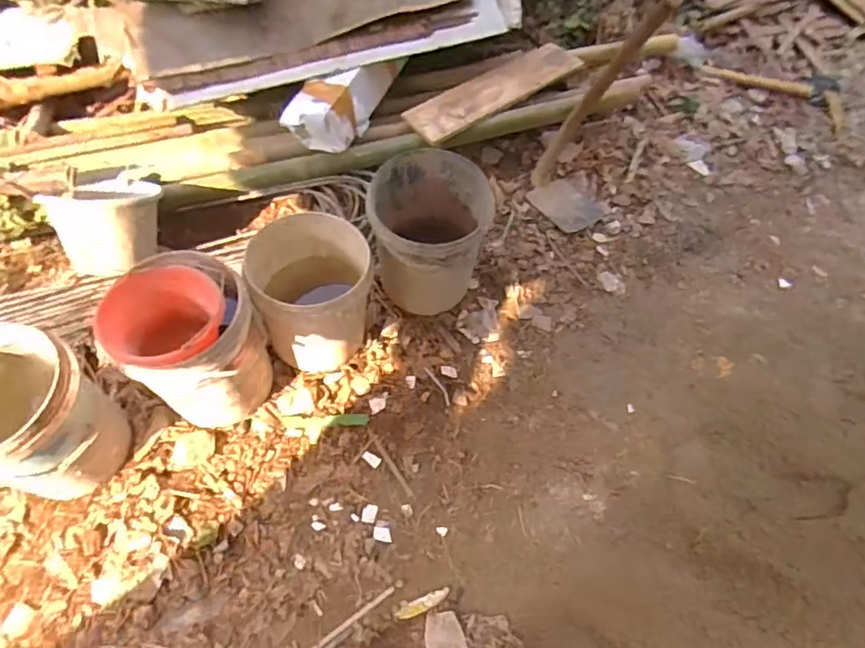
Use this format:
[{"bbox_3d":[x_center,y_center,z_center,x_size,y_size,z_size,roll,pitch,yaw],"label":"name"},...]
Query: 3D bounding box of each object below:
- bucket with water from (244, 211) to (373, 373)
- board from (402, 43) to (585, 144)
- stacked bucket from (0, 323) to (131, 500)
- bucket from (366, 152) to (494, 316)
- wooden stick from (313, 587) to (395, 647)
[{"bbox_3d":[-0.302,-0.068,1.432,0.279,0.342,0.328,-8,60,-5],"label":"bucket with water"},{"bbox_3d":[0.198,-0.759,1.799,0.618,0.030,0.185,-36,65,-20],"label":"board"},{"bbox_3d":[-0.902,0.211,1.261,0.305,0.329,0.311,0,59,0],"label":"stacked bucket"},{"bbox_3d":[-0.004,-0.213,1.502,0.291,0.364,0.314,-4,59,-2],"label":"bucket"},{"bbox_3d":[-0.191,0.662,1.219,0.253,0.007,0.017,-32,64,-17],"label":"wooden stick"}]

